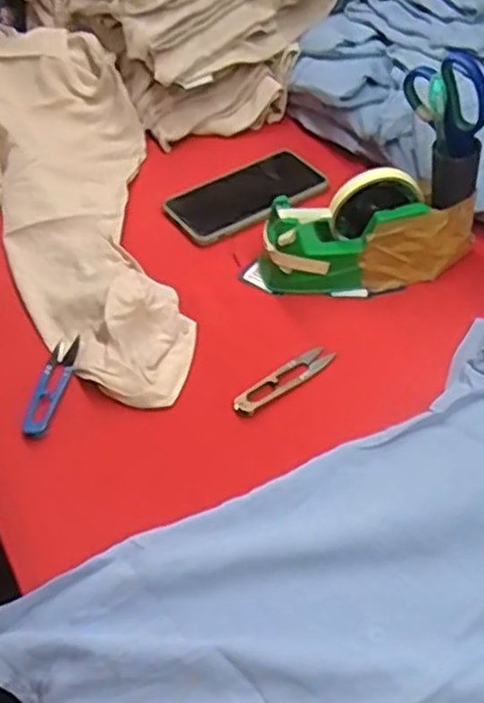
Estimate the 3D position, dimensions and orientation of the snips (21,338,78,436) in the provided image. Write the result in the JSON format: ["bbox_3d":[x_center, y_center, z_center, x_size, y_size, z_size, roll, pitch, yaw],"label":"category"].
[{"bbox_3d":[-0.155,0.026,0.586,0.024,0.004,0.098,8,47,3],"label":"snips"}]

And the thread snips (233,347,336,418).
[{"bbox_3d":[0.035,0.024,0.591,0.099,0.009,0.023,-30,56,-28],"label":"thread snips"}]

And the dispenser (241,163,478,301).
[{"bbox_3d":[0.112,-0.105,0.641,0.203,0.102,0.058,2,47,-2],"label":"dispenser"}]

